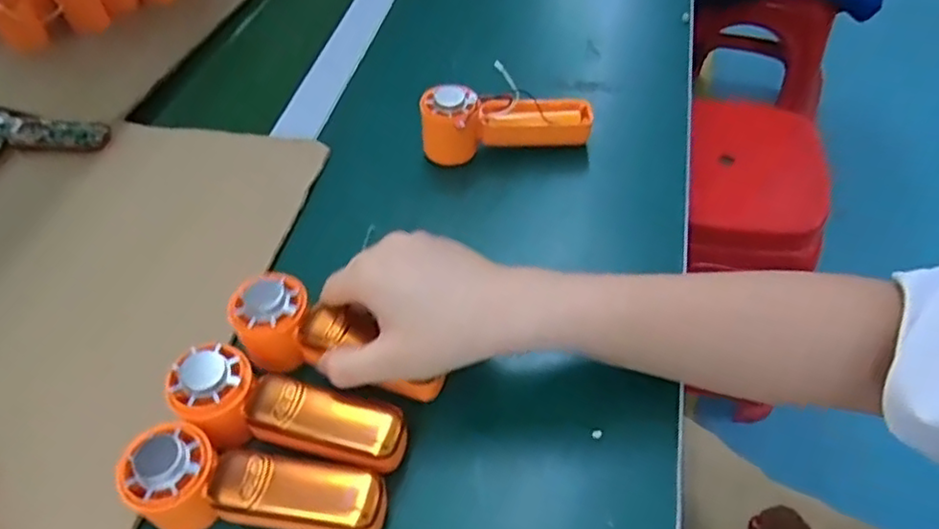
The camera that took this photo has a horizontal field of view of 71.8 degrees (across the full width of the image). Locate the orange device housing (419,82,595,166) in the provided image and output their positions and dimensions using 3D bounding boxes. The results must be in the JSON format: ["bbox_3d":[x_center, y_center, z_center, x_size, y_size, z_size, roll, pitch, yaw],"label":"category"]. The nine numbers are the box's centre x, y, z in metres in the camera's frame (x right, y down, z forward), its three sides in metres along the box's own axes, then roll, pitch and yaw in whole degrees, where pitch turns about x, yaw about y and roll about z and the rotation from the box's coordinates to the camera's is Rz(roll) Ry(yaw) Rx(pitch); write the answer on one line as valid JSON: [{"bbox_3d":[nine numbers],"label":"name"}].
[{"bbox_3d":[0.029,-0.106,0.496,0.128,0.056,0.038,-9,51,-2],"label":"orange device housing"}]

